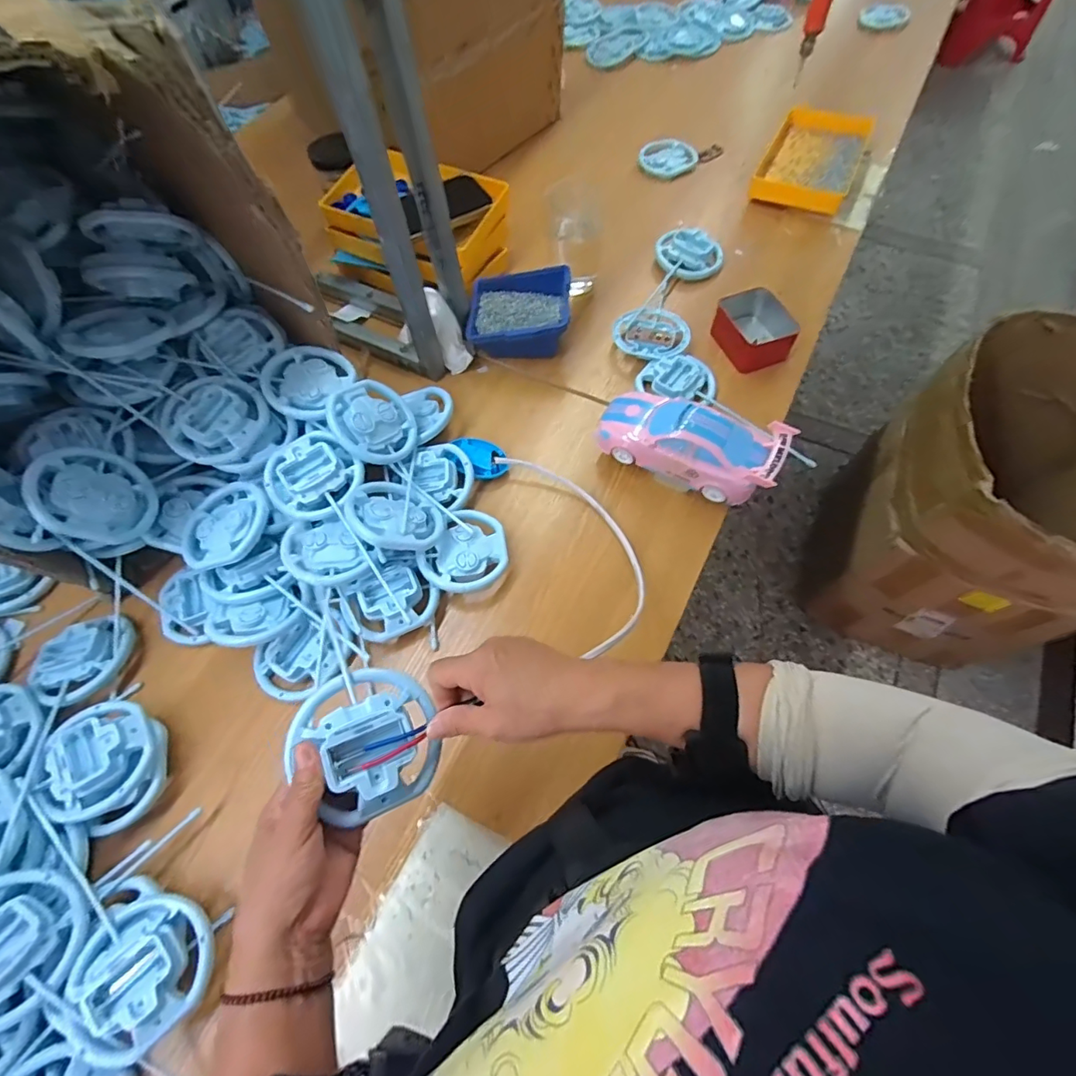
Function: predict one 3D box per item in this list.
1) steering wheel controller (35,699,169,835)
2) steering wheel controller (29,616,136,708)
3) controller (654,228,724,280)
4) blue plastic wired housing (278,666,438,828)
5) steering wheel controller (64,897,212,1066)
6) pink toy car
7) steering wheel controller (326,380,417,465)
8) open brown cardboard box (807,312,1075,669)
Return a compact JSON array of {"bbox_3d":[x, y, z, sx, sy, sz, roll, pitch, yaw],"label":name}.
[{"bbox_3d":[-0.405,0.208,0.474,0.114,0.046,0.094,36,71,18],"label":"steering wheel controller"},{"bbox_3d":[-0.474,0.129,0.531,0.083,0.030,0.085,-12,60,-16],"label":"steering wheel controller"},{"bbox_3d":[0.221,-0.417,0.744,0.096,0.028,0.073,14,65,9],"label":"controller"},{"bbox_3d":[-0.120,0.143,0.357,0.094,0.029,0.094,8,64,-18],"label":"blue plastic wired housing"},{"bbox_3d":[-0.326,0.353,0.409,0.095,0.031,0.098,-1,64,2],"label":"steering wheel controller"},{"bbox_3d":[0.166,-0.109,0.561,0.196,0.062,0.090,32,70,17],"label":"pink toy car"},{"bbox_3d":[-0.187,-0.129,0.575,0.092,0.015,0.092,9,73,-30],"label":"steering wheel controller"},{"bbox_3d":[0.851,-0.038,0.975,0.447,0.574,0.407,28,68,15],"label":"open brown cardboard box"}]

